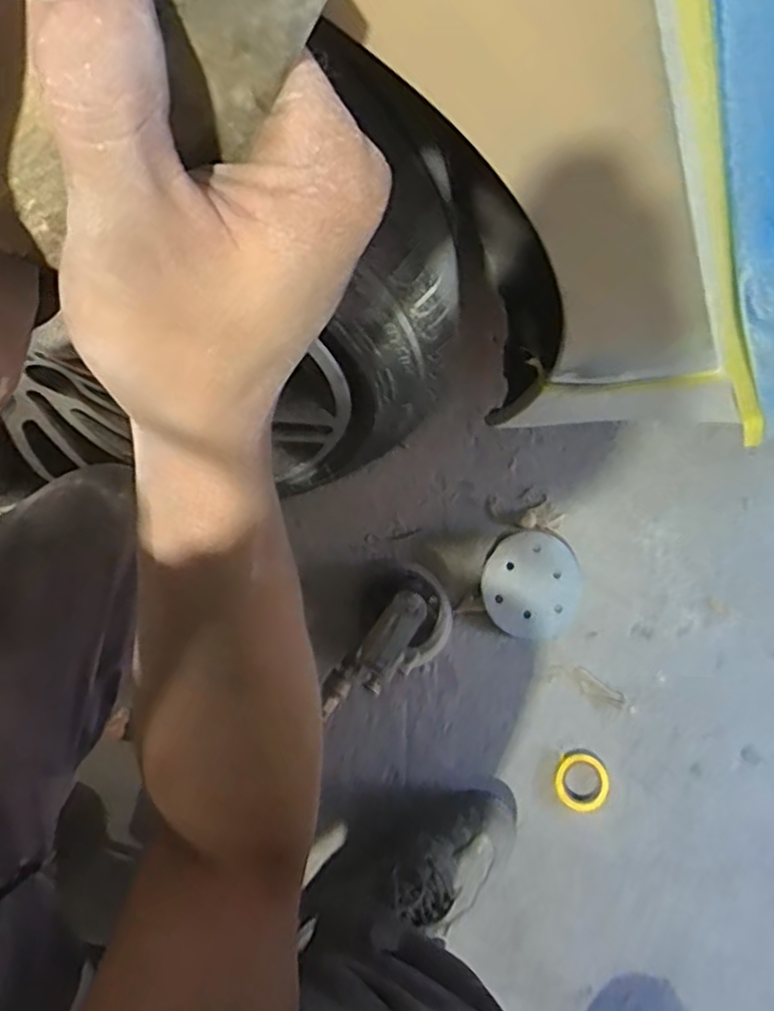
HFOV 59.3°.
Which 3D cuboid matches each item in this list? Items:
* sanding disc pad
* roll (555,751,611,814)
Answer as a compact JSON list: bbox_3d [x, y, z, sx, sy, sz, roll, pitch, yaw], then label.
[{"bbox_3d":[0.163,0.090,0.759,0.108,0.022,0.112,28,79,6],"label":"sanding disc pad"},{"bbox_3d":[0.210,0.299,0.735,0.057,0.023,0.058,0,78,0],"label":"roll"}]

